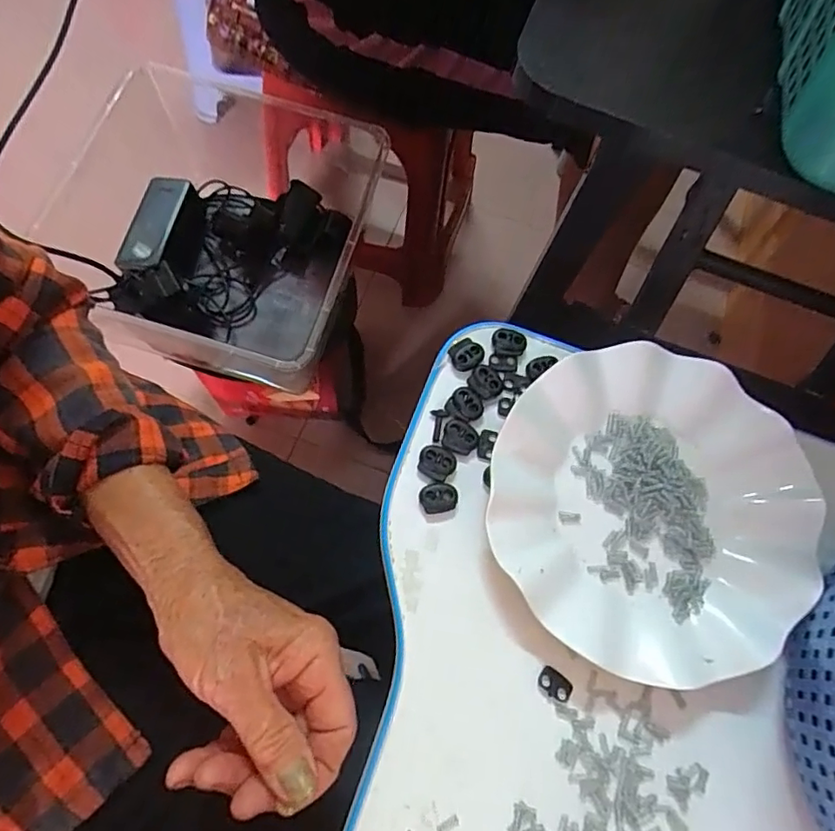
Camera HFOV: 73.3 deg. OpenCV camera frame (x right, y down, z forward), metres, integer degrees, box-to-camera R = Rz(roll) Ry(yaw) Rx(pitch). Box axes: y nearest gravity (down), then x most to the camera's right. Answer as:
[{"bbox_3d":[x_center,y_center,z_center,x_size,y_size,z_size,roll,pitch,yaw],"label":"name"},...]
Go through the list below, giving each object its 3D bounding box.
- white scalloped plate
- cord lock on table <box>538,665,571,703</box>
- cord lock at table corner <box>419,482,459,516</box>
[{"bbox_3d":[0.132,0.048,0.313,0.176,0.034,0.176,1,70,-4],"label":"white scalloped plate"},{"bbox_3d":[0.072,0.140,0.291,0.017,0.004,0.012,34,71,8],"label":"cord lock on table"},{"bbox_3d":[0.012,0.047,0.316,0.021,0.007,0.017,-15,72,-10],"label":"cord lock at table corner"}]

